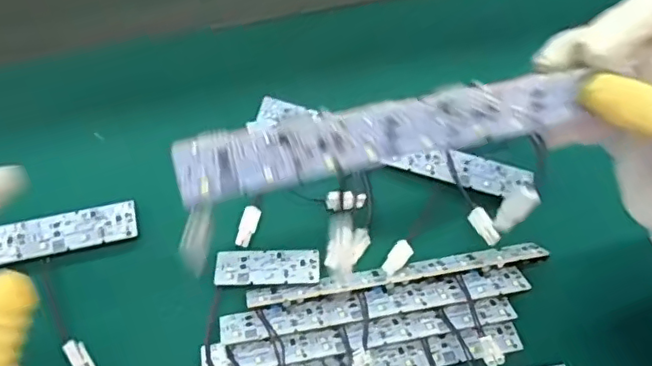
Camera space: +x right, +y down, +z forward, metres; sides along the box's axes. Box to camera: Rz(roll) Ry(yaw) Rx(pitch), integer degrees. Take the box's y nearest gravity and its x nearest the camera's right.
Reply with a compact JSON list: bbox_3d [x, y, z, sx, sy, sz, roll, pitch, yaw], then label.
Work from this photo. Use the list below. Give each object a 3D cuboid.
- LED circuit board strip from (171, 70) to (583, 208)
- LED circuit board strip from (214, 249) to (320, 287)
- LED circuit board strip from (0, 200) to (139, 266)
[{"bbox_3d":[0.025,-0.020,0.223,0.160,0.004,0.024,-12,102,-13],"label":"LED circuit board strip"},{"bbox_3d":[-0.037,0.053,0.363,0.063,0.005,0.024,-2,49,-1],"label":"LED circuit board strip"},{"bbox_3d":[-0.209,0.040,0.350,0.183,0.007,0.026,-12,72,-9],"label":"LED circuit board strip"}]

